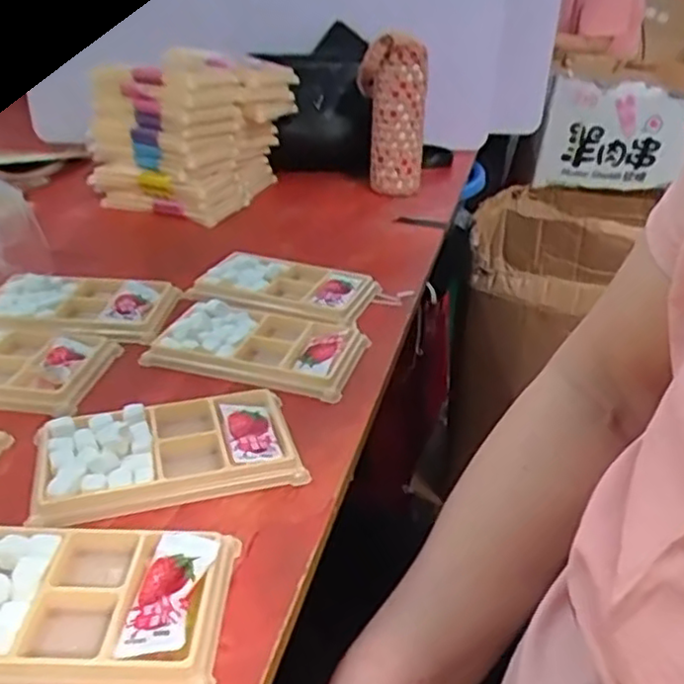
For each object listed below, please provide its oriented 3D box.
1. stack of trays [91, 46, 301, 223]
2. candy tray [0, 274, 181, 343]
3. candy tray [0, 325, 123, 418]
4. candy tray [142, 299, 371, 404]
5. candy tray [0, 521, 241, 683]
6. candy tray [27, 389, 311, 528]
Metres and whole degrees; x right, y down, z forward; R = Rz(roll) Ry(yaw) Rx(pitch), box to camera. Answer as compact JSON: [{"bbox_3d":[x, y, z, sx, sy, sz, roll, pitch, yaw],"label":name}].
[{"bbox_3d":[-0.171,-0.226,0.750,0.167,0.133,0.195,13,32,19],"label":"stack of trays"},{"bbox_3d":[-0.196,-0.028,0.505,0.131,0.017,0.073,1,30,0],"label":"candy tray"},{"bbox_3d":[-0.222,0.011,0.445,0.133,0.018,0.086,5,30,6],"label":"candy tray"},{"bbox_3d":[-0.056,0.001,0.471,0.134,0.020,0.076,9,31,13],"label":"candy tray"},{"bbox_3d":[-0.116,0.108,0.286,0.132,0.016,0.076,2,30,0],"label":"candy tray"},{"bbox_3d":[-0.094,0.058,0.370,0.133,0.022,0.074,-8,31,-16],"label":"candy tray"}]

